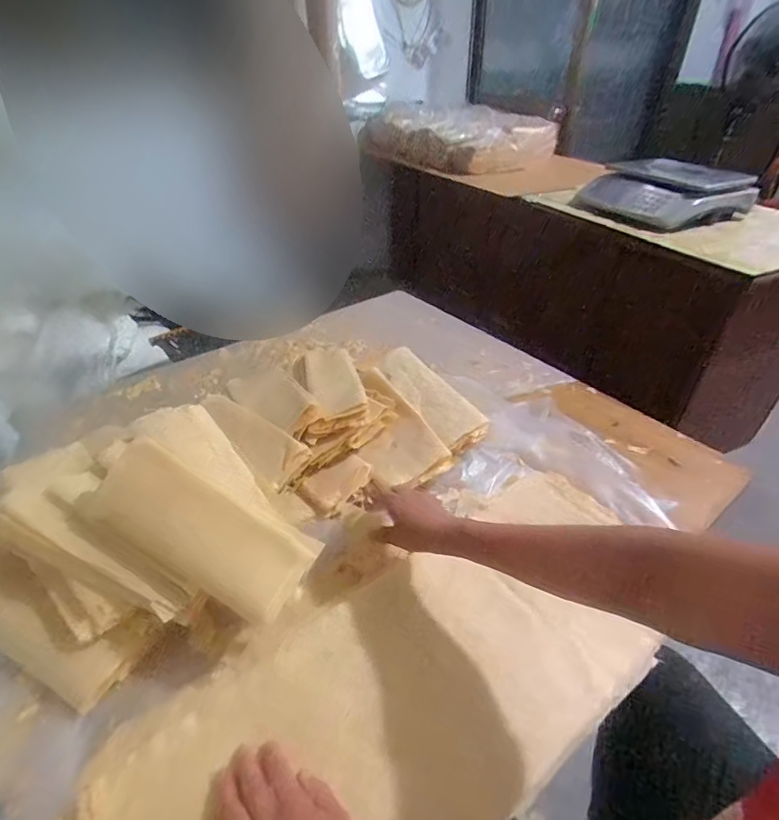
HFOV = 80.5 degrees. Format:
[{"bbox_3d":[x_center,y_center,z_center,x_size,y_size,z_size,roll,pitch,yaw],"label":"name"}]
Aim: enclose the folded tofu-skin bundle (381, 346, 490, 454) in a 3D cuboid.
[{"bbox_3d":[0.073,-0.026,0.879,0.099,0.034,0.255,-22,53,-26],"label":"folded tofu-skin bundle"}]

